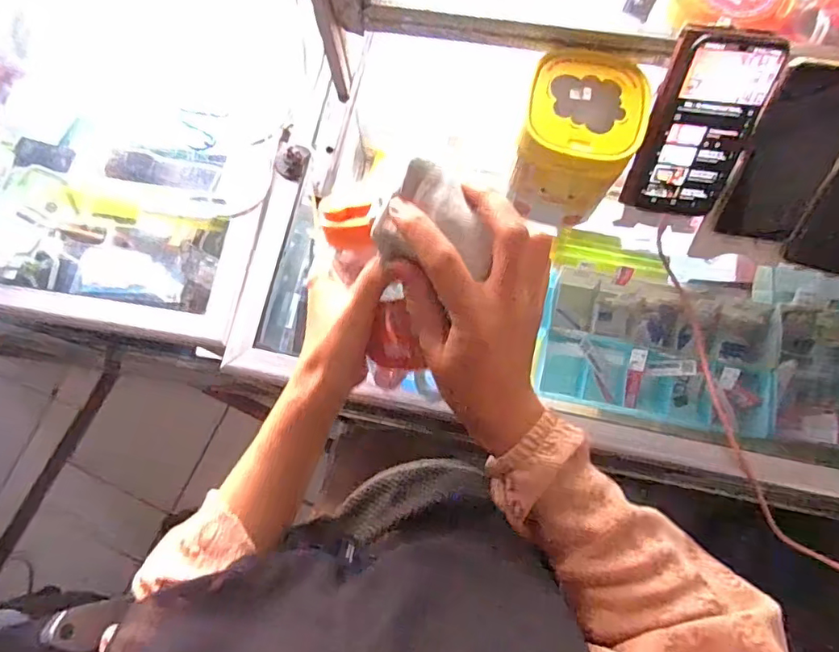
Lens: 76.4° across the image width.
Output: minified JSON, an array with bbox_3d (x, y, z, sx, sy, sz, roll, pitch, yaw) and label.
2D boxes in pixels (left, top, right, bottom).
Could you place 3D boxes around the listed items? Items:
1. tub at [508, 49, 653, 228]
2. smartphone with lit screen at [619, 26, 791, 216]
[{"bbox_3d":[0.144,-0.173,0.515,0.107,0.122,0.110,12,77,3],"label":"tub"},{"bbox_3d":[0.250,-0.173,0.474,0.087,0.160,0.013,6,46,3],"label":"smartphone with lit screen"}]

